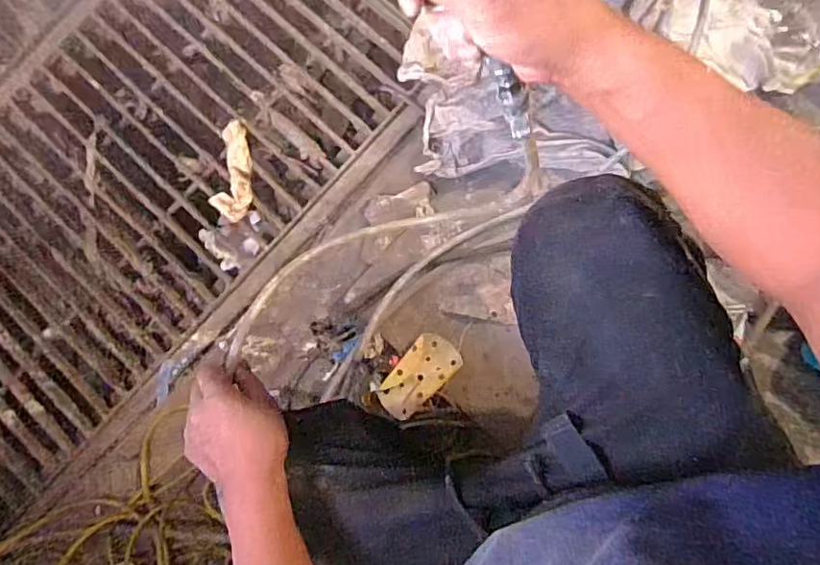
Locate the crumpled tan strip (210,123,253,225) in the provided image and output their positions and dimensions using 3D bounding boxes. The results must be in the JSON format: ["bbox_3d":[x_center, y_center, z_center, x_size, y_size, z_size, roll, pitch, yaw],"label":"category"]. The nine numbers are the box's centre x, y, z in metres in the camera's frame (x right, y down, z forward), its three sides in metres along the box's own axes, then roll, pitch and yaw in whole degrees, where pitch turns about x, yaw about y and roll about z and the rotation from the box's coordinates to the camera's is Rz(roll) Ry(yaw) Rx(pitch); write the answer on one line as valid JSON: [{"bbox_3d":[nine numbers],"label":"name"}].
[{"bbox_3d":[-0.285,-0.184,0.909,0.071,0.022,0.159,12,87,5],"label":"crumpled tan strip"}]

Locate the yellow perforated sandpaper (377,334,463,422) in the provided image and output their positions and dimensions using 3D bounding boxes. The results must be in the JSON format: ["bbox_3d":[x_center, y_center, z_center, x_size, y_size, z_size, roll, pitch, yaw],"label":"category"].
[{"bbox_3d":[0.014,0.149,0.887,0.078,0.019,0.139,44,90,6],"label":"yellow perforated sandpaper"}]

